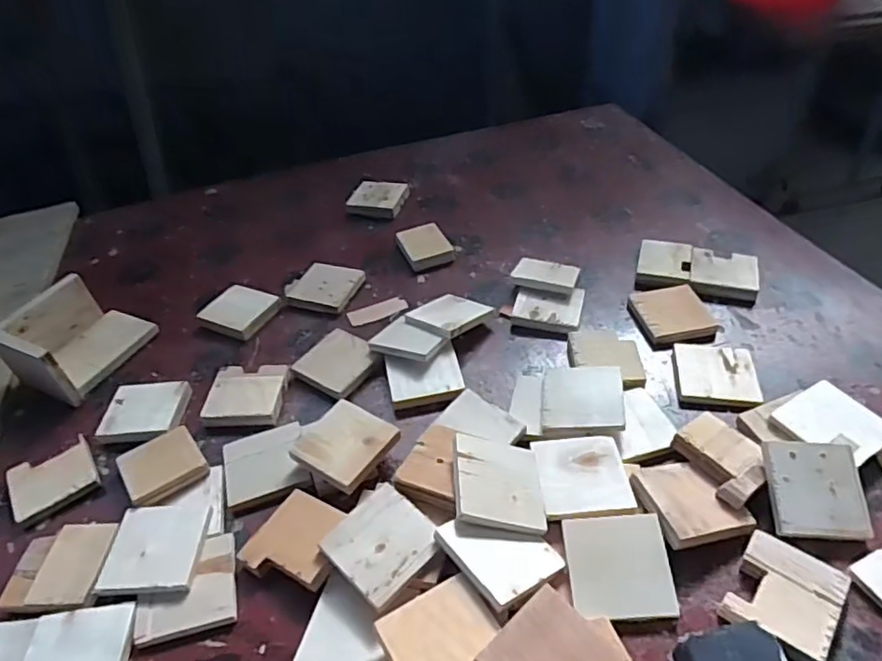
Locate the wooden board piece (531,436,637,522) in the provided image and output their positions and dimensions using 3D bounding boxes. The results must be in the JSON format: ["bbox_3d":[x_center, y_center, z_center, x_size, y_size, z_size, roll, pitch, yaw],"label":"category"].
[{"bbox_3d":[0.145,0.149,0.636,0.089,0.013,0.092,-5,42,-1],"label":"wooden board piece"}]

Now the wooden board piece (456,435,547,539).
[{"bbox_3d":[0.055,0.152,0.617,0.089,0.012,0.098,11,43,-15],"label":"wooden board piece"}]

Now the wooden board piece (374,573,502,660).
[{"bbox_3d":[0.005,0.259,0.512,0.093,0.009,0.091,-26,50,-21],"label":"wooden board piece"}]

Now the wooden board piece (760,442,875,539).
[{"bbox_3d":[0.364,0.154,0.601,0.083,0.009,0.090,0,68,9],"label":"wooden board piece"}]

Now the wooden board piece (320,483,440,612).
[{"bbox_3d":[-0.056,0.201,0.585,0.089,0.014,0.089,30,52,33],"label":"wooden board piece"}]

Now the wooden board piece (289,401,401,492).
[{"bbox_3d":[-0.105,0.123,0.676,0.086,0.015,0.090,27,54,23],"label":"wooden board piece"}]

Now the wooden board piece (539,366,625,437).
[{"bbox_3d":[0.164,0.080,0.715,0.090,0.016,0.086,-4,49,17],"label":"wooden board piece"}]

